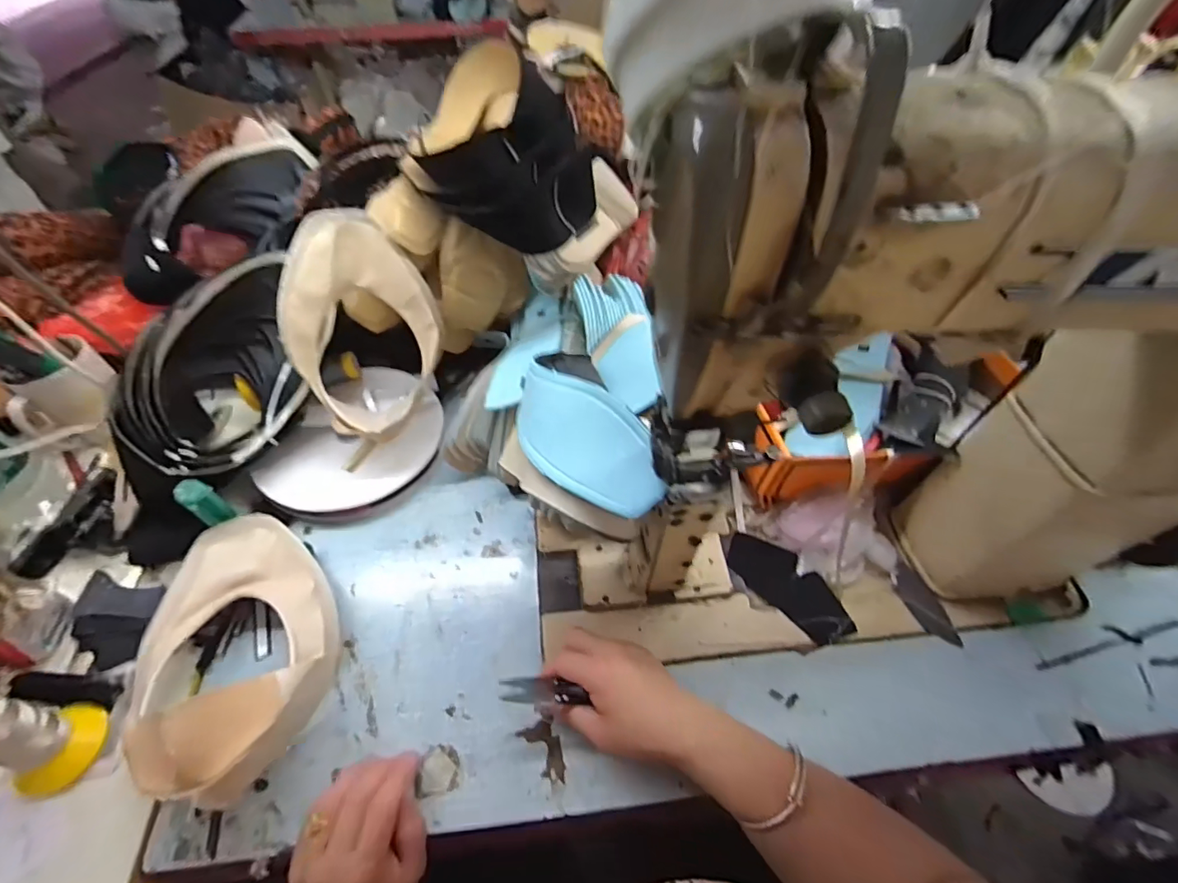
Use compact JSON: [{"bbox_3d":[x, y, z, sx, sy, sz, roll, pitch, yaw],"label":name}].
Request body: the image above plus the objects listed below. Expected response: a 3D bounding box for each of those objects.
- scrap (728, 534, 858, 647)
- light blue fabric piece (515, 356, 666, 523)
[{"bbox_3d":[0.195,0.140,0.492,0.055,0.009,0.128,-36,59,-24],"label":"scrap"},{"bbox_3d":[-0.003,-0.002,0.375,0.142,0.011,0.075,28,92,26],"label":"light blue fabric piece"}]

